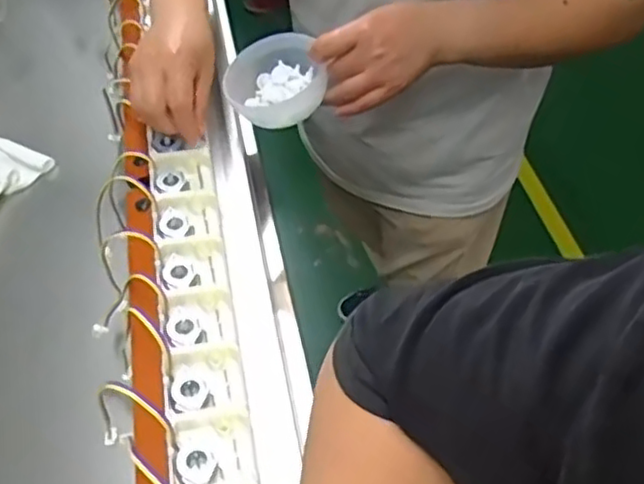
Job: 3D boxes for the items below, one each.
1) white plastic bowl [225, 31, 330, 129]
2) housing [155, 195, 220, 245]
[{"bbox_3d":[-0.041,-0.156,0.638,0.104,0.045,0.101,-29,45,-4],"label":"white plastic bowl"},{"bbox_3d":[-0.111,-0.016,0.556,0.048,0.017,0.053,-11,51,-5],"label":"housing"}]

